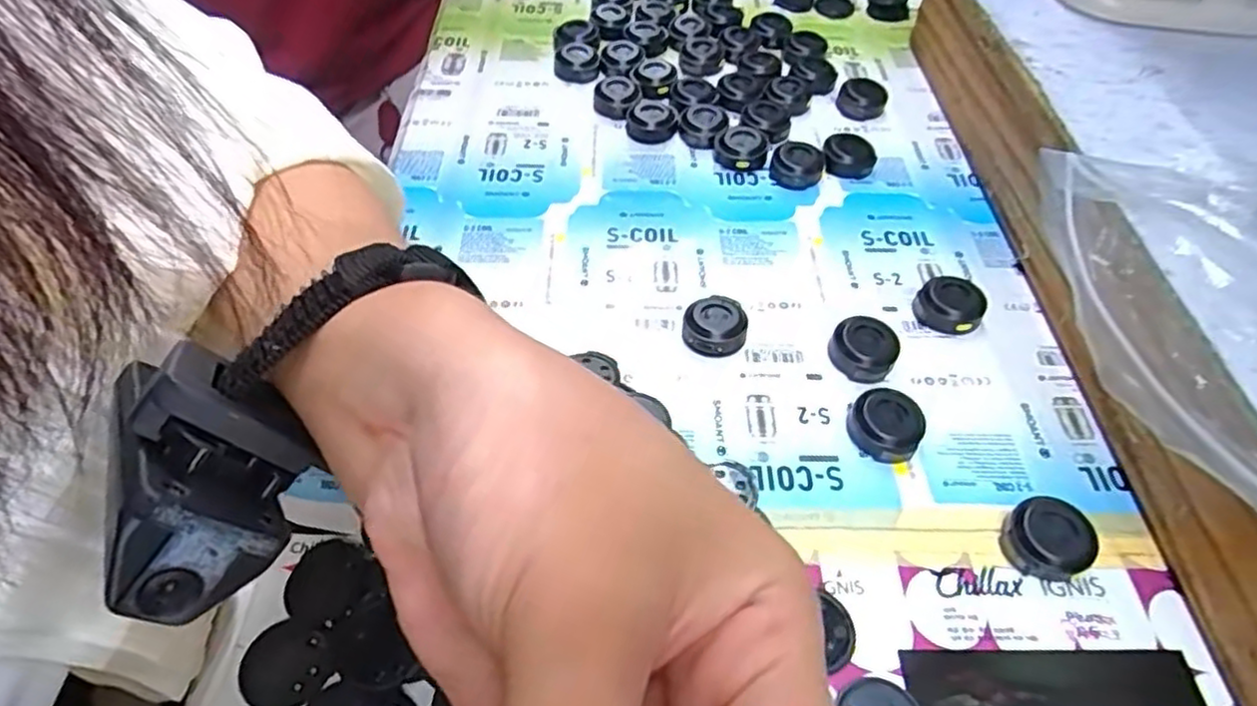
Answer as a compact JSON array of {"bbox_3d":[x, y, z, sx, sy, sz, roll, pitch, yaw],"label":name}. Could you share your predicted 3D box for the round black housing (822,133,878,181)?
[{"bbox_3d":[0.128,-0.114,0.407,0.030,0.015,0.030,15,53,11],"label":"round black housing"}]

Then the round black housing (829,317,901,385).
[{"bbox_3d":[0.107,-0.001,0.319,0.029,0.013,0.029,0,52,0],"label":"round black housing"}]

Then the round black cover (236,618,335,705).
[{"bbox_3d":[-0.115,0.106,0.237,0.028,0.004,0.028,0,52,0],"label":"round black cover"}]

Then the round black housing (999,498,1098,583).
[{"bbox_3d":[0.155,0.070,0.261,0.027,0.016,0.028,0,52,0],"label":"round black housing"}]

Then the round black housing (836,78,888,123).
[{"bbox_3d":[0.147,-0.159,0.444,0.029,0.015,0.029,0,52,0],"label":"round black housing"}]

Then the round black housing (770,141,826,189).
[{"bbox_3d":[0.096,-0.107,0.398,0.028,0.014,0.028,15,53,11],"label":"round black housing"}]

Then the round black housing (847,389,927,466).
[{"bbox_3d":[0.108,0.029,0.293,0.029,0.014,0.028,0,52,0],"label":"round black housing"}]

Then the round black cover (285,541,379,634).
[{"bbox_3d":[-0.106,0.083,0.252,0.032,0.004,0.031,0,52,0],"label":"round black cover"}]

